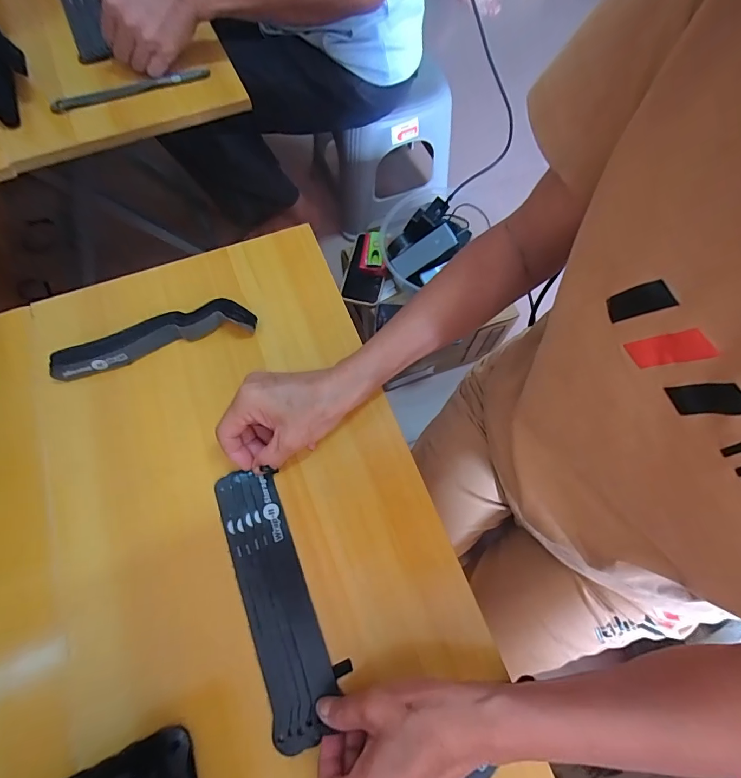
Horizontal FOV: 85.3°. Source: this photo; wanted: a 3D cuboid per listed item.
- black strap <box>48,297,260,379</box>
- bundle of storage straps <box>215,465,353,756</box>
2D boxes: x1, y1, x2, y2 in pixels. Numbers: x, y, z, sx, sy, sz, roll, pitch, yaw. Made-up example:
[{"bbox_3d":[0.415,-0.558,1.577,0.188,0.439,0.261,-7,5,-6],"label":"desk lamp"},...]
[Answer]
[{"bbox_3d":[-0.204,-0.050,0.384,0.184,0.025,0.035,-15,70,-7],"label":"black strap"},{"bbox_3d":[-0.074,0.158,0.313,0.053,0.008,0.195,-20,70,-9],"label":"bundle of storage straps"}]

